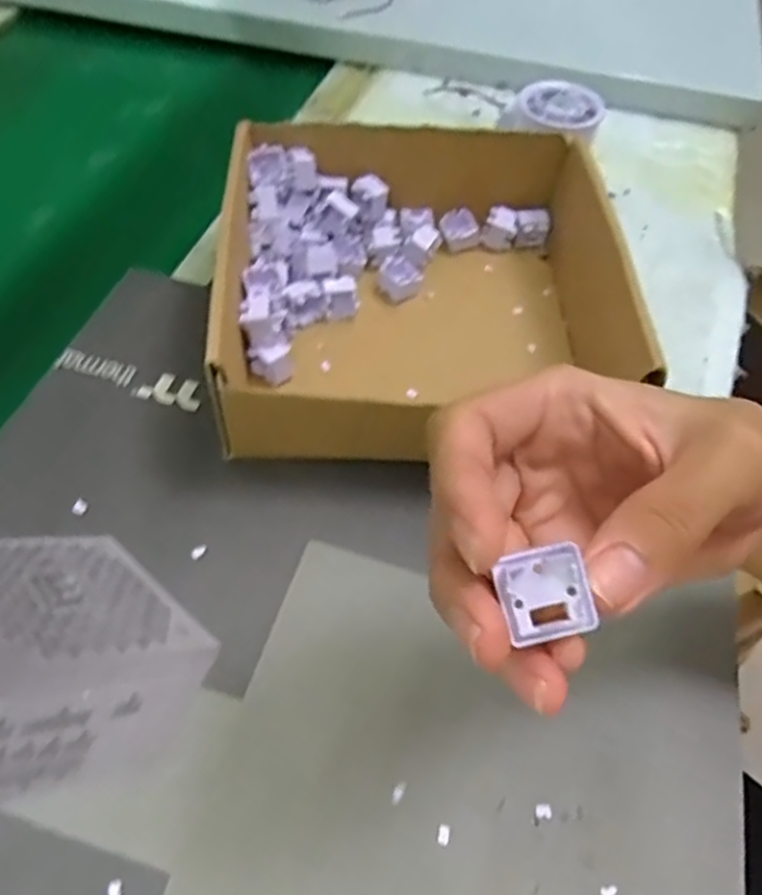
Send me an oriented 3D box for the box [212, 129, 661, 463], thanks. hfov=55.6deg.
[{"bbox_3d":[0.021,-0.091,0.393,0.203,0.066,0.213,1,55,-4],"label":"box"}]

